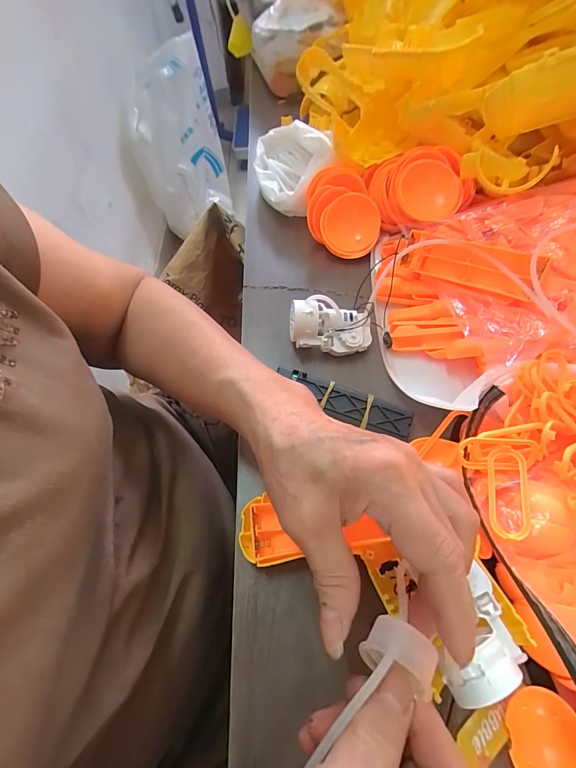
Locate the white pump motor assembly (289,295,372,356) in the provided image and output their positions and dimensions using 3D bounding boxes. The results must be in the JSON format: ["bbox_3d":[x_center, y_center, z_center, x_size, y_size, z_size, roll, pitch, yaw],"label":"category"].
[{"bbox_3d":[0.036,-0.046,0.310,0.070,0.044,0.034,4,60,6],"label":"white pump motor assembly"}]

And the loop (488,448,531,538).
[{"bbox_3d":[0.130,0.064,0.211,0.021,0.007,0.052,1,60,25],"label":"loop"}]

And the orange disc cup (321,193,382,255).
[{"bbox_3d":[0.066,-0.165,0.369,0.058,0.005,0.058,0,98,1],"label":"orange disc cup"}]

